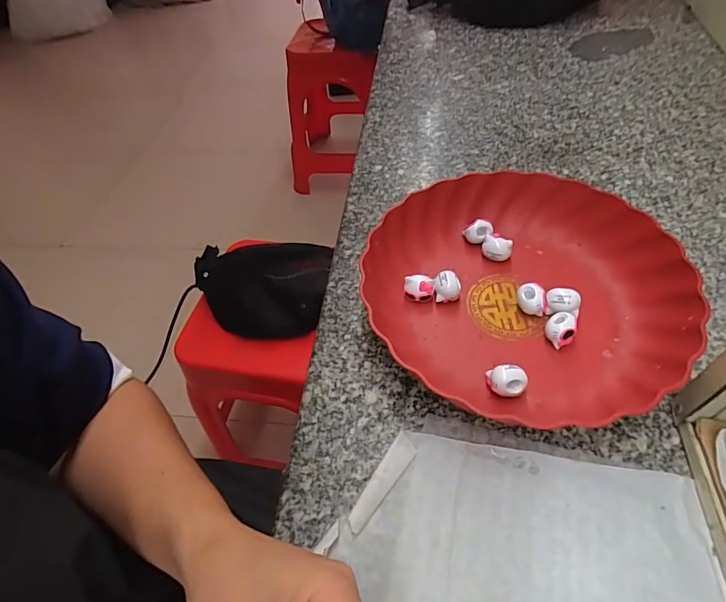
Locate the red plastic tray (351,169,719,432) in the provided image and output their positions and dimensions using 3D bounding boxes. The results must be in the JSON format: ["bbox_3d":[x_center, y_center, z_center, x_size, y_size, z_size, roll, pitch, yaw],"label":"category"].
[{"bbox_3d":[0.130,-0.016,0.355,0.232,0.051,0.219,24,57,23],"label":"red plastic tray"}]

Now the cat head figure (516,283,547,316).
[{"bbox_3d":[0.138,0.000,0.356,0.024,0.024,0.018,15,54,17],"label":"cat head figure"}]

